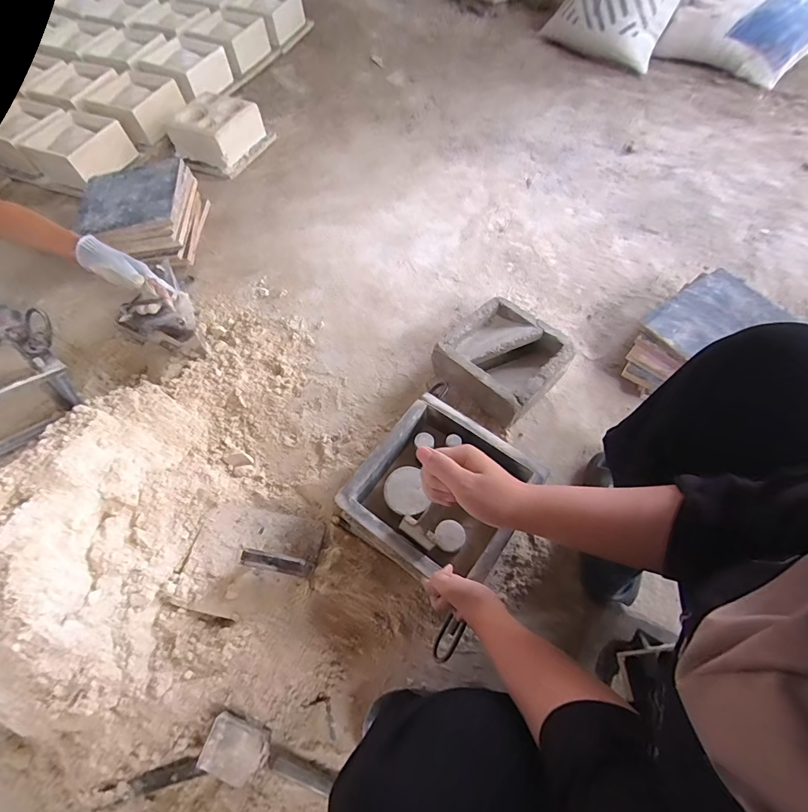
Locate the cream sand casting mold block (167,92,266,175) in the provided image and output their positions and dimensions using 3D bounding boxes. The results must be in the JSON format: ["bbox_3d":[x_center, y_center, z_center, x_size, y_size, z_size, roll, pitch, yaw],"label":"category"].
[{"bbox_3d":[-0.565,-0.840,1.236,0.194,0.118,0.211,25,63,16],"label":"cream sand casting mold block"}]

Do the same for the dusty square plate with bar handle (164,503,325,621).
[{"bbox_3d":[-0.251,0.242,0.642,0.208,0.059,0.163,7,64,5],"label":"dusty square plate with bar handle"}]

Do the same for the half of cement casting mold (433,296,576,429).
[{"bbox_3d":[0.195,-0.090,0.811,0.198,0.098,0.201,-42,69,-18],"label":"half of cement casting mold"}]

